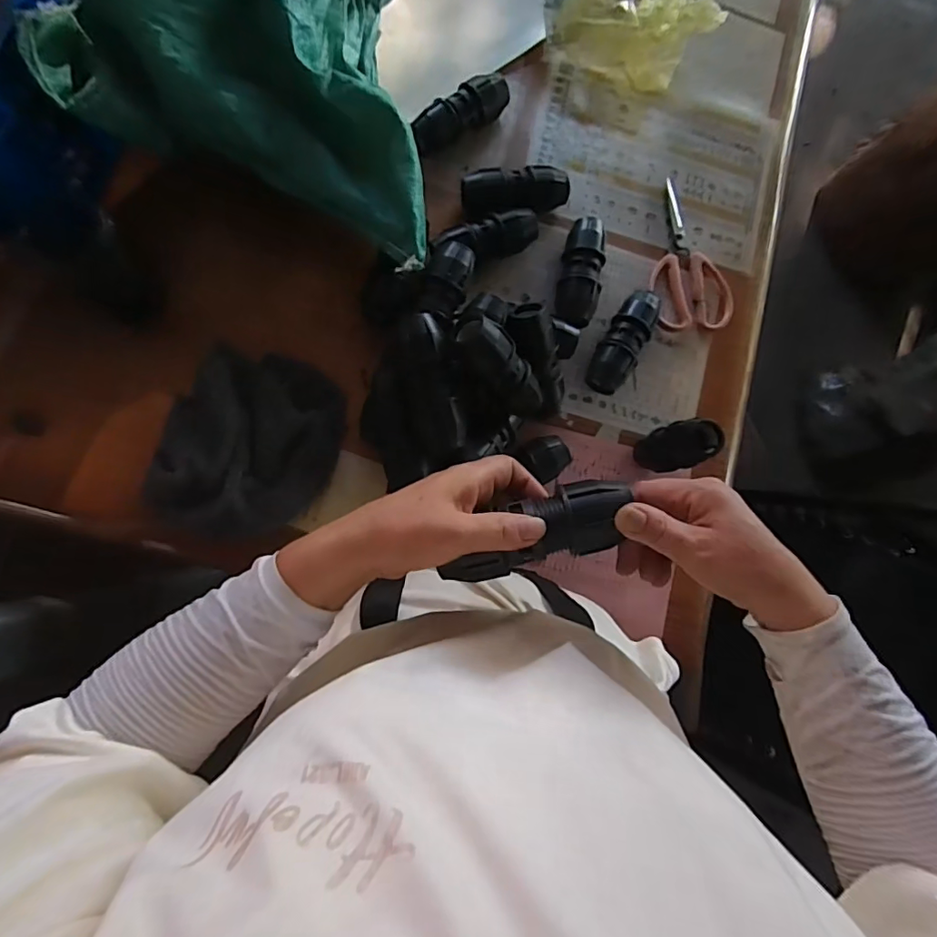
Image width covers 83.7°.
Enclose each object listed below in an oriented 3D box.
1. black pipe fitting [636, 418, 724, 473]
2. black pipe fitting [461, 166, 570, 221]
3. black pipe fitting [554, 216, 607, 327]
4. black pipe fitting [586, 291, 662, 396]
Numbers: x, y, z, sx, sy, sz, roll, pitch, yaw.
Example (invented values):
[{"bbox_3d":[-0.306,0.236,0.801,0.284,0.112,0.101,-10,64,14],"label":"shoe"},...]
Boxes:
[{"bbox_3d":[0.208,-0.021,0.534,0.038,0.119,0.044,-11,85,-8],"label":"black pipe fitting"},{"bbox_3d":[0.051,-0.301,0.569,0.113,0.040,0.047,-7,85,-7],"label":"black pipe fitting"},{"bbox_3d":[0.124,-0.212,0.570,0.049,0.044,0.124,14,83,-5],"label":"black pipe fitting"},{"bbox_3d":[0.167,-0.136,0.568,0.042,0.048,0.114,31,82,-3],"label":"black pipe fitting"}]

